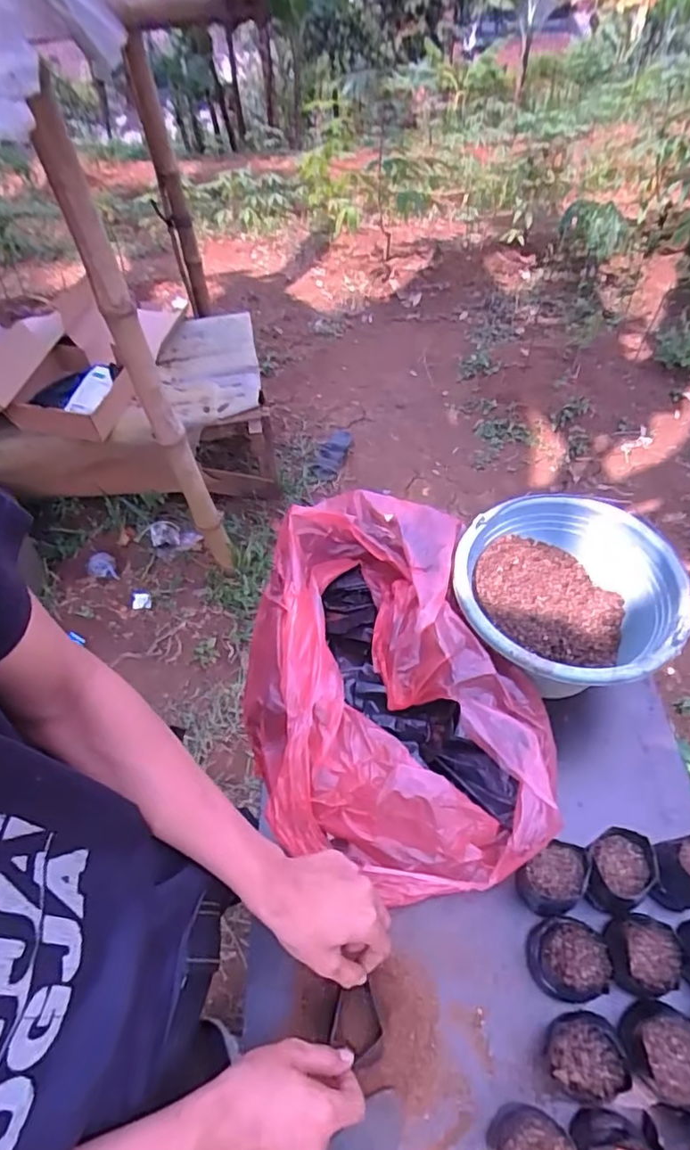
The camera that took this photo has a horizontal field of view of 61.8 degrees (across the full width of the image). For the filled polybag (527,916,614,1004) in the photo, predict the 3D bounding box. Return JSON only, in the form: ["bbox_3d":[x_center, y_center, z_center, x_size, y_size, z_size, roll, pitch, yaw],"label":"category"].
[{"bbox_3d":[0.213,0.370,0.555,0.068,0.052,0.065,-1,57,2],"label":"filled polybag"}]

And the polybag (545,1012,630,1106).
[{"bbox_3d":[0.208,0.423,0.507,0.058,0.061,0.063,-1,57,2],"label":"polybag"}]

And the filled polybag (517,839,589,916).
[{"bbox_3d":[0.212,0.309,0.586,0.066,0.071,0.055,-32,61,-17],"label":"filled polybag"}]

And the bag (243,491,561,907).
[{"bbox_3d":[0.038,0.122,0.655,0.288,0.144,0.422,-15,58,-8],"label":"bag"}]

